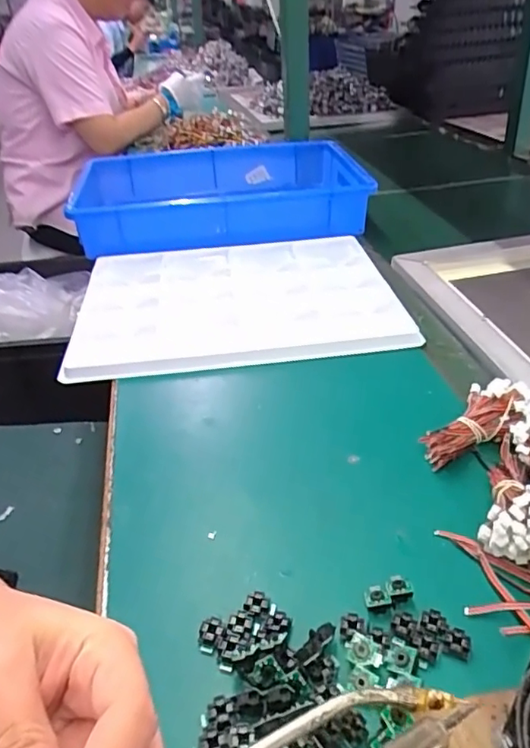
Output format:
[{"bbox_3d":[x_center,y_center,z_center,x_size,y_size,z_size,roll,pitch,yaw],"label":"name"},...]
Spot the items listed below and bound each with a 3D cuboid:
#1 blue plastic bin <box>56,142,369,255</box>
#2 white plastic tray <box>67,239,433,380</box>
[{"bbox_3d":[-0.074,-0.292,0.902,0.419,0.073,0.327,-8,35,-5],"label":"blue plastic bin"},{"bbox_3d":[-0.036,-0.092,0.675,0.355,0.023,0.278,-7,34,-4],"label":"white plastic tray"}]

